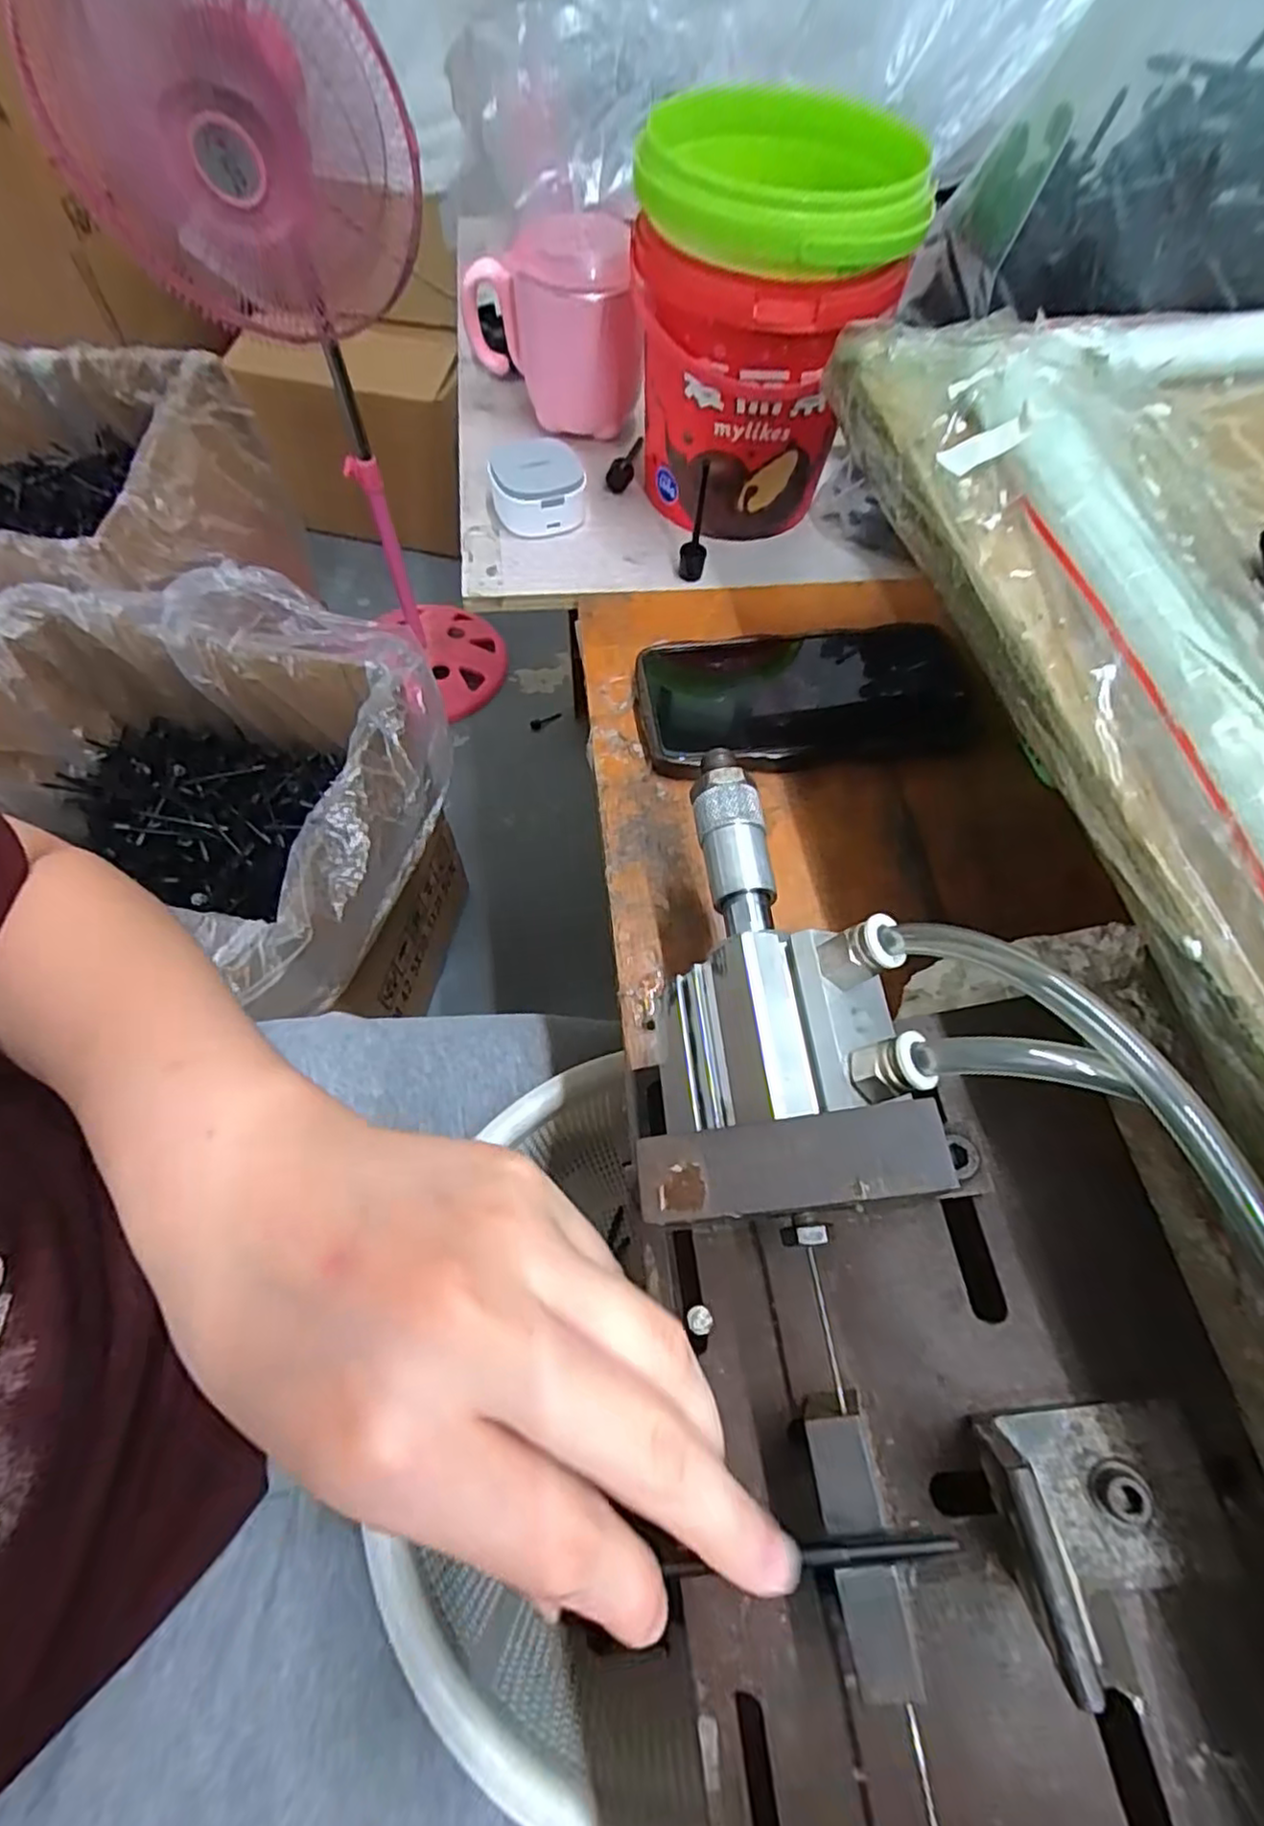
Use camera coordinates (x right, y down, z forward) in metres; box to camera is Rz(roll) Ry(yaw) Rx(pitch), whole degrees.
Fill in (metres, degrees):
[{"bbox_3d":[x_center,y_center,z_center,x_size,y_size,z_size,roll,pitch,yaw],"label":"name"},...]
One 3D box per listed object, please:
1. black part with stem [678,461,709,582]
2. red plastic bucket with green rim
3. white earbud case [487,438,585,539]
[{"bbox_3d":[0.036,-0.217,0.378,0.014,0.063,0.019,6,63,0],"label":"black part with stem"},{"bbox_3d":[0.063,-0.307,0.372,0.121,0.154,0.125,1,63,-2],"label":"red plastic bucket with green rim"},{"bbox_3d":[-0.056,-0.252,0.410,0.054,0.031,0.045,-9,64,-7],"label":"white earbud case"}]

